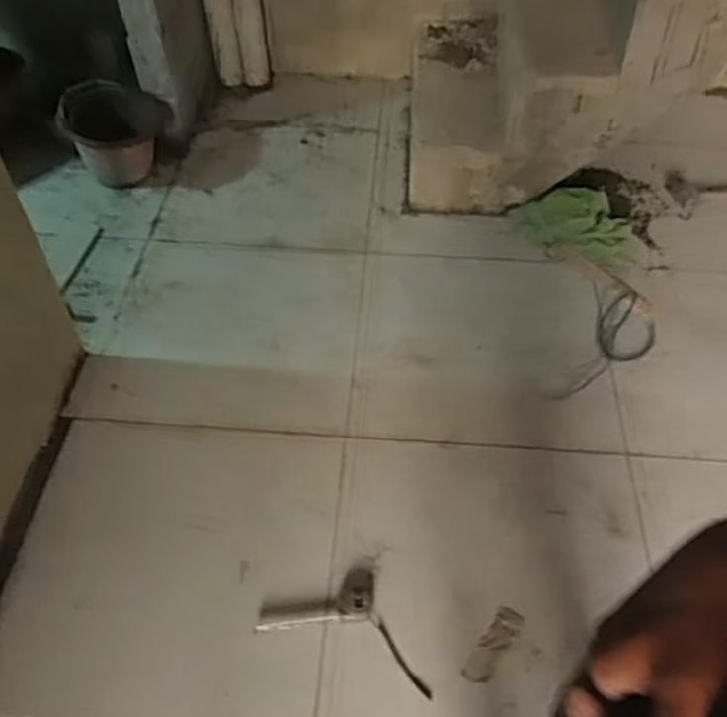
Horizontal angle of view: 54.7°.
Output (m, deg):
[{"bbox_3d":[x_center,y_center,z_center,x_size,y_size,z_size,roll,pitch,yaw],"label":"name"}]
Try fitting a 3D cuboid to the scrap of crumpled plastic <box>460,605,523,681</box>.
[{"bbox_3d":[0.237,0.521,1.278,0.051,0.005,0.151,30,56,22],"label":"scrap of crumpled plastic"}]

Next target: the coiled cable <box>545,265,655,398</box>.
[{"bbox_3d":[0.615,-0.056,1.747,0.190,0.036,0.481,24,53,18],"label":"coiled cable"}]

